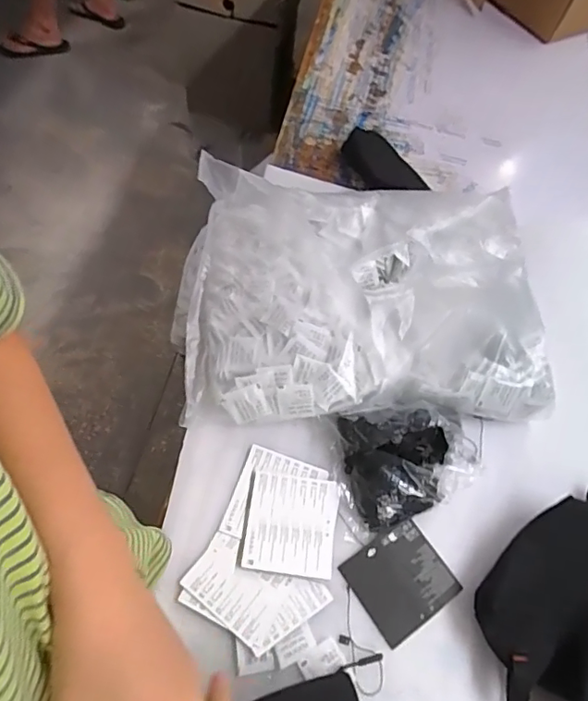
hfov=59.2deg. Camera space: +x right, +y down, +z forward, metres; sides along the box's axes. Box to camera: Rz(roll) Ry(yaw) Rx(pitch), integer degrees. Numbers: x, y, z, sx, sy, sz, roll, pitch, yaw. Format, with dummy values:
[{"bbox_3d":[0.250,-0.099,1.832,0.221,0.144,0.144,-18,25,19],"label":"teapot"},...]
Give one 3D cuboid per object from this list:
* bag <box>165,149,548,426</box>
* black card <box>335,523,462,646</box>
[{"bbox_3d":[0.088,-0.082,0.644,0.432,0.096,0.336,1,60,-6],"label":"bag"},{"bbox_3d":[0.108,0.232,0.526,0.095,0.005,0.087,-29,65,-21],"label":"black card"}]

